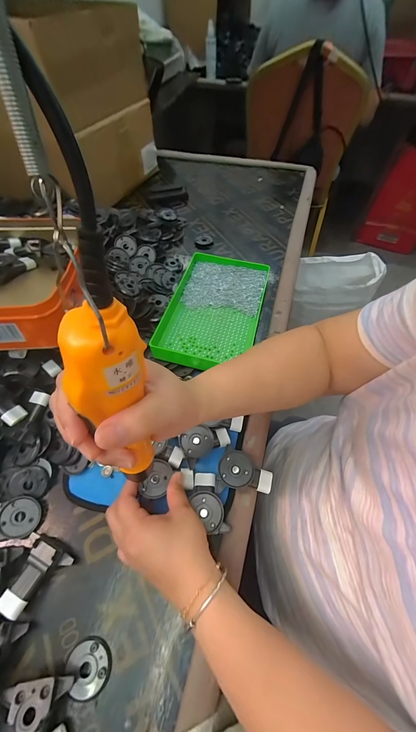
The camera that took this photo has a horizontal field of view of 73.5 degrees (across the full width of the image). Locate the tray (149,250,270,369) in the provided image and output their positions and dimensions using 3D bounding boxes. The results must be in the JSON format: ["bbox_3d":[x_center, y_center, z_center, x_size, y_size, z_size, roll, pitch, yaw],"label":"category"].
[{"bbox_3d":[0.010,-0.094,0.482,0.156,0.041,0.242,13,57,6],"label":"tray"}]

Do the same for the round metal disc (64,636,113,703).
[{"bbox_3d":[-0.111,0.281,0.259,0.042,0.004,0.041,1,57,-2],"label":"round metal disc"}]

